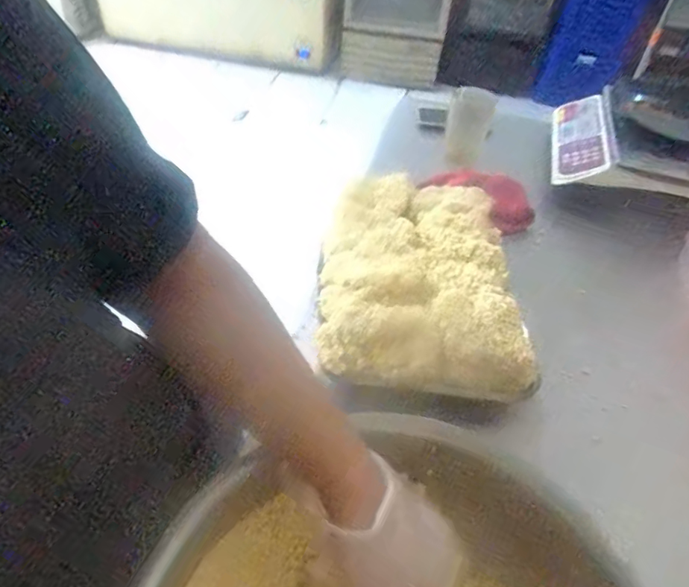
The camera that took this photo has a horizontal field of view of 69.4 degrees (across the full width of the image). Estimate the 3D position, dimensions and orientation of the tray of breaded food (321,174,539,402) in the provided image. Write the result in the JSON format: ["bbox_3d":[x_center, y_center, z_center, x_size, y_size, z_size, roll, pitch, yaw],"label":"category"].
[{"bbox_3d":[0.100,-0.037,0.678,0.254,0.052,0.364,4,47,-2],"label":"tray of breaded food"}]

